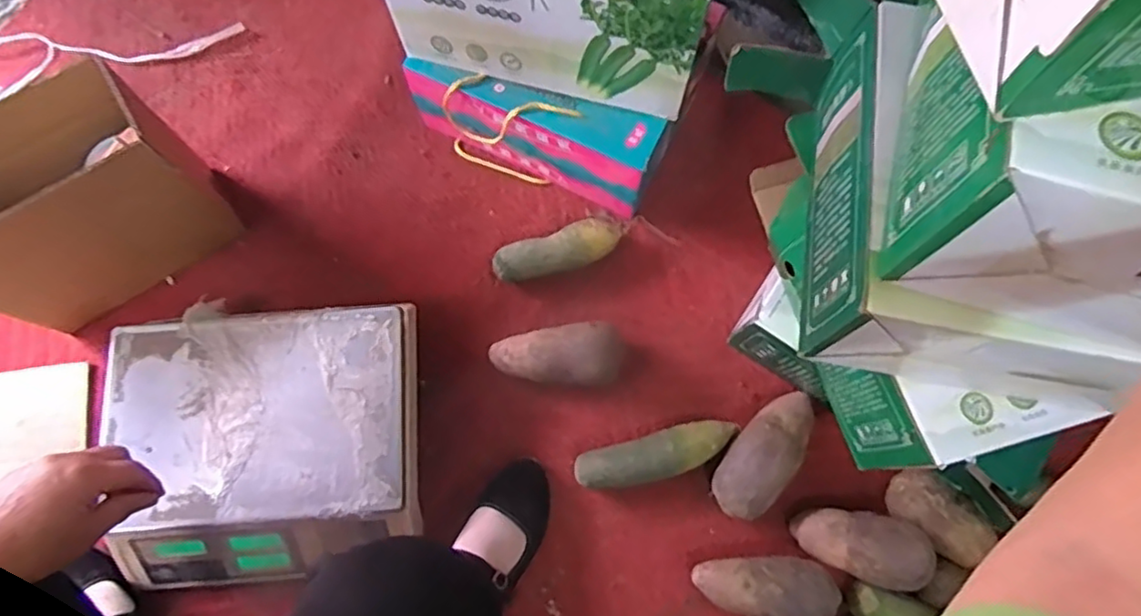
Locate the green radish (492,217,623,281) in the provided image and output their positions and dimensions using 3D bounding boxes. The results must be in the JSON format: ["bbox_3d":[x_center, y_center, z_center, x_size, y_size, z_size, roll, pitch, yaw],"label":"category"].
[{"bbox_3d":[-0.018,-0.073,0.838,0.167,0.061,0.052,-19,75,-5],"label":"green radish"}]

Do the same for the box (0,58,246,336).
[{"bbox_3d":[-0.600,-0.111,0.764,0.295,0.250,0.141,-35,77,-9],"label":"box"}]

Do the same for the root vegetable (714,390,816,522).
[{"bbox_3d":[0.237,0.176,0.765,0.072,0.077,0.176,36,78,10],"label":"root vegetable"}]

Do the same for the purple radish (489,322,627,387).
[{"bbox_3d":[-0.019,0.060,0.789,0.168,0.094,0.073,1,74,1],"label":"purple radish"}]

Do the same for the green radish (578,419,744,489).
[{"bbox_3d":[0.108,0.184,0.777,0.206,0.050,0.055,-16,75,-4],"label":"green radish"}]

